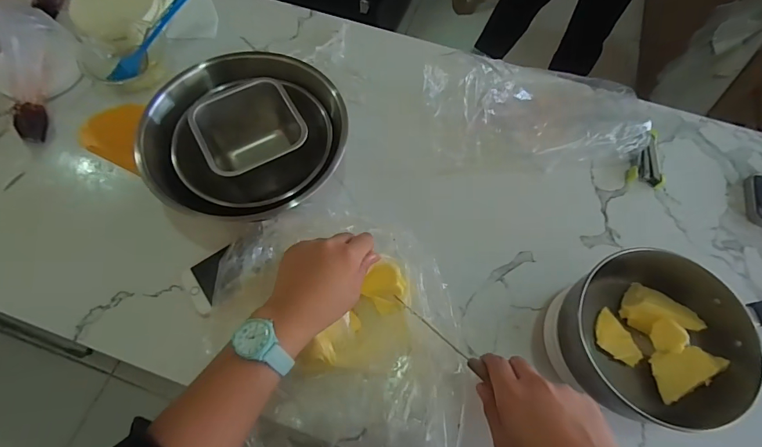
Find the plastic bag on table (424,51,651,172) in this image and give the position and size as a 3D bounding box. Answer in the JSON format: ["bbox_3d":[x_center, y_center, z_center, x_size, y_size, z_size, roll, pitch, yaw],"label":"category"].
[{"bbox_3d":[0.225,-0.173,0.559,0.308,0.092,0.165,-4,66,-3],"label":"plastic bag on table"}]

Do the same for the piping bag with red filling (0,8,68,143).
[{"bbox_3d":[-0.483,-0.213,0.536,0.051,0.128,0.156,13,66,4],"label":"piping bag with red filling"}]

